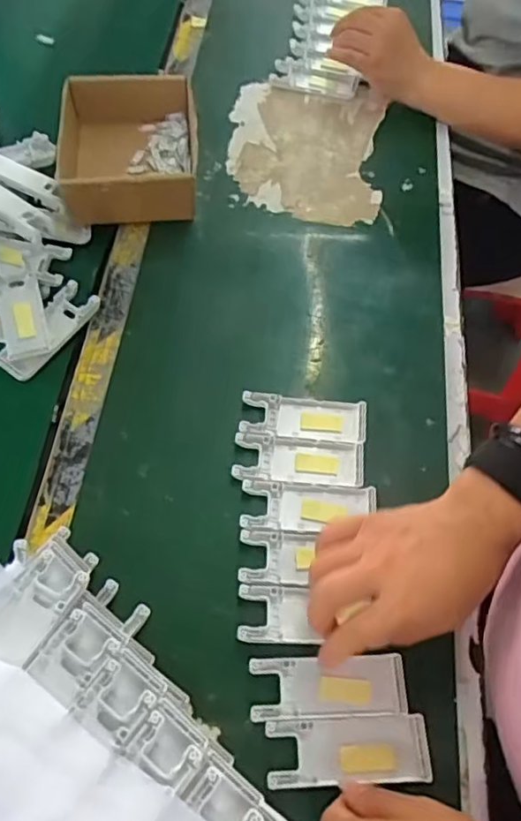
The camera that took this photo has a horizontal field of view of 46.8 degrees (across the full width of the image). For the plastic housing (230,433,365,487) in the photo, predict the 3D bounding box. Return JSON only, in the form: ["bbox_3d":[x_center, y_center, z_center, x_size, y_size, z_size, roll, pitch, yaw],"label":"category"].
[{"bbox_3d":[0.032,0.041,0.499,0.104,0.009,0.041,4,61,0],"label":"plastic housing"}]

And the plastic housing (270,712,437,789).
[{"bbox_3d":[0.058,0.225,0.402,0.104,0.006,0.041,-1,61,-1],"label":"plastic housing"}]

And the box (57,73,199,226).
[{"bbox_3d":[-0.136,-0.276,0.631,0.134,0.057,0.169,-4,61,-4],"label":"box"}]

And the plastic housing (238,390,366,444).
[{"bbox_3d":[0.037,0.006,0.518,0.104,0.011,0.041,6,61,1],"label":"plastic housing"}]

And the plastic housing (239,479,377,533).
[{"bbox_3d":[0.038,0.077,0.480,0.104,0.011,0.039,3,61,0],"label":"plastic housing"}]

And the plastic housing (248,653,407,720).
[{"bbox_3d":[0.047,0.192,0.418,0.105,0.007,0.038,0,61,-2],"label":"plastic housing"}]

